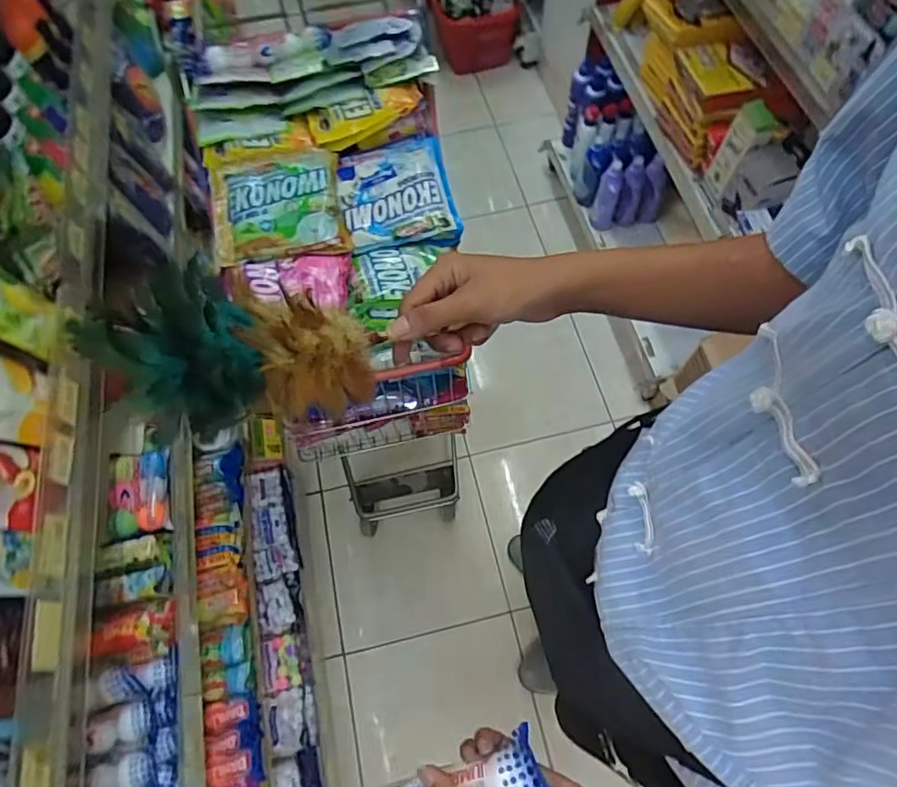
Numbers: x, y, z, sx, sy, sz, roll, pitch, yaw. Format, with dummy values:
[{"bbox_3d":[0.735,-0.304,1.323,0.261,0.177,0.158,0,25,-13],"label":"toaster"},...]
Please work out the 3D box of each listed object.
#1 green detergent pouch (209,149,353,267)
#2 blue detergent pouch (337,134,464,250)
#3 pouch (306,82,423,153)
[{"bbox_3d":[-0.240,-0.268,0.785,0.175,0.030,0.188,-12,65,-2],"label":"green detergent pouch"},{"bbox_3d":[-0.077,-0.293,0.803,0.154,0.029,0.183,-14,65,-3],"label":"blue detergent pouch"},{"bbox_3d":[-0.125,-0.417,0.843,0.171,0.043,0.064,-10,65,-2],"label":"pouch"}]

